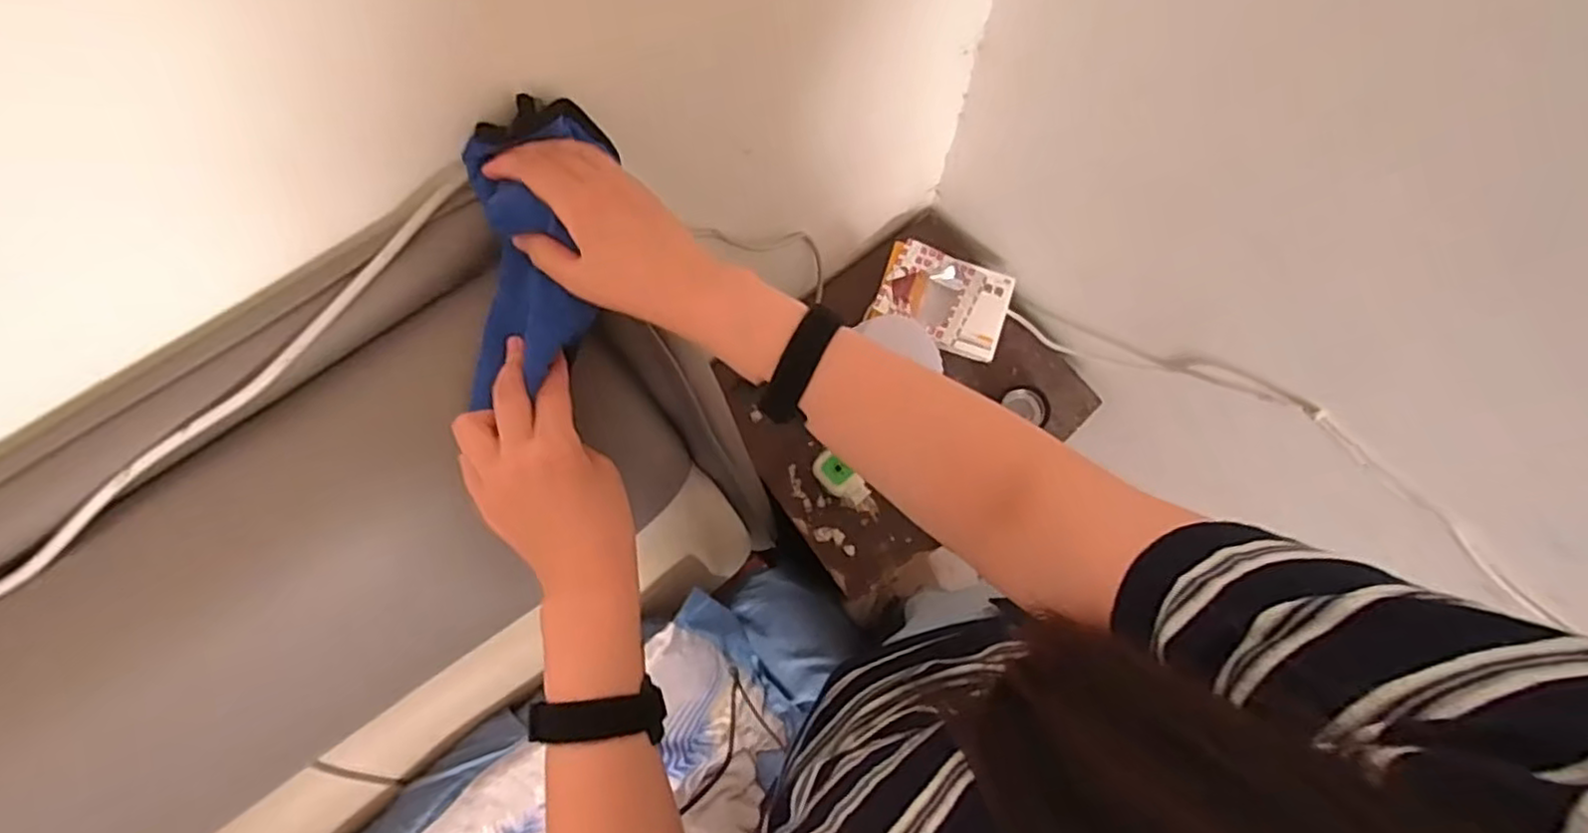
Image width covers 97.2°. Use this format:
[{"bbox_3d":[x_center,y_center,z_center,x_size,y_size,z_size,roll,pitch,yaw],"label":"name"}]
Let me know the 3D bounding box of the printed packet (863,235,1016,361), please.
[{"bbox_3d":[0.230,-0.180,1.063,0.196,0.051,0.145,20,75,6],"label":"printed packet"}]

